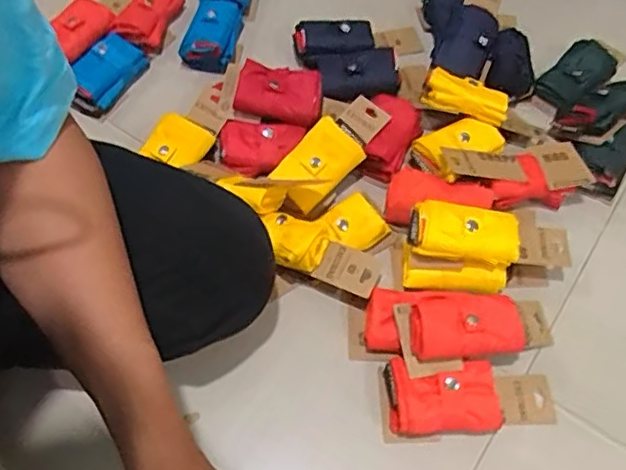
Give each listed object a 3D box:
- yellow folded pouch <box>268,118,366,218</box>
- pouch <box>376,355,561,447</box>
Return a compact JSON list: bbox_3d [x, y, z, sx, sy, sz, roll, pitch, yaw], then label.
[{"bbox_3d":[0.004,-0.073,0.655,0.092,0.017,0.064,-44,73,-7],"label":"yellow folded pouch"},{"bbox_3d":[0.145,0.152,0.569,0.159,0.040,0.067,0,60,-2],"label":"pouch"}]

